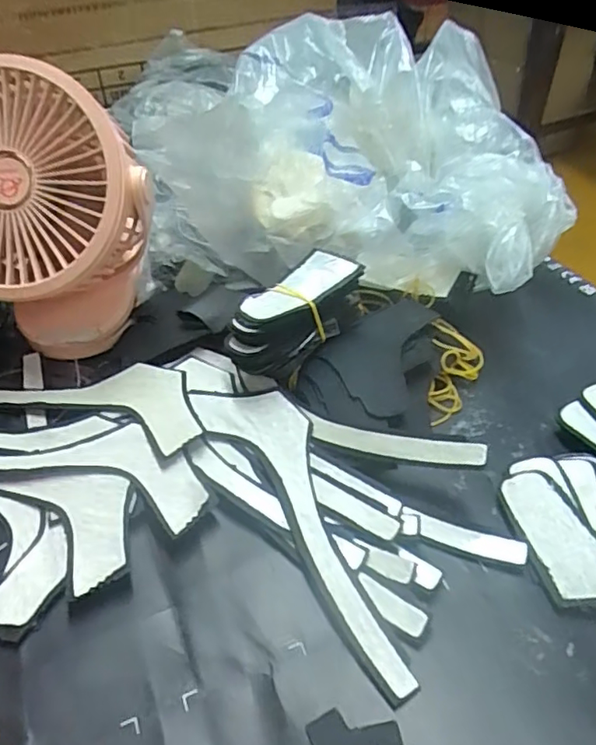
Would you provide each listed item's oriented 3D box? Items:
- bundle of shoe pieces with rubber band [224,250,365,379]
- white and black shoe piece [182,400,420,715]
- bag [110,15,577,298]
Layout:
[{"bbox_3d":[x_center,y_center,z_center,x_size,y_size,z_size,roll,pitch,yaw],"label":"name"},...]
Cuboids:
[{"bbox_3d":[-0.003,-0.031,0.333,0.078,0.046,0.032,-32,51,-27],"label":"bundle of shoe pieces with rubber band"},{"bbox_3d":[0.005,0.064,0.284,0.045,0.018,0.182,-24,47,-20],"label":"white and black shoe piece"},{"bbox_3d":[0.034,-0.142,0.384,0.268,0.138,0.167,8,45,12],"label":"bag"}]

